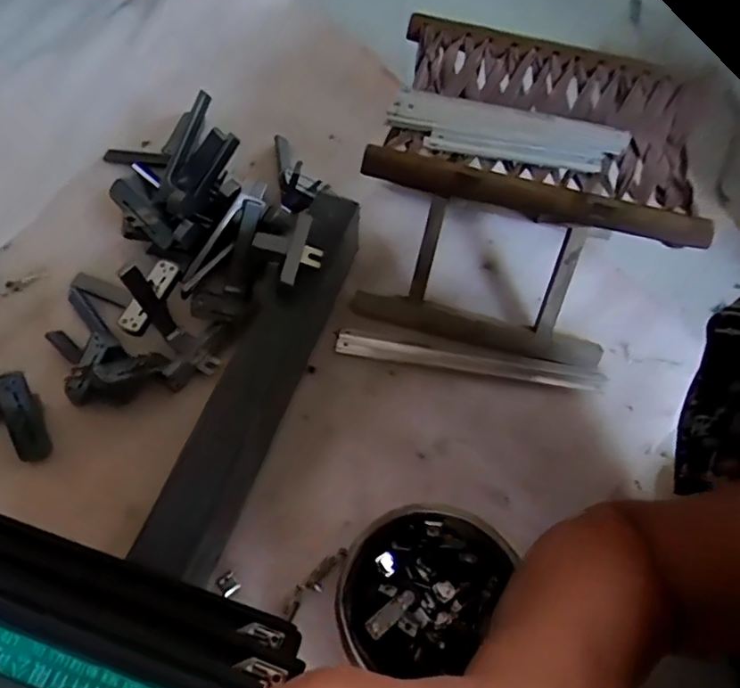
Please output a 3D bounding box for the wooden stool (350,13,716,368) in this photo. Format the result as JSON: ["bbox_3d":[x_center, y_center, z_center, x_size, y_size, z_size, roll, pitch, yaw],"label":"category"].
[{"bbox_3d":[0.164,-0.153,0.693,0.315,0.274,0.245,19,64,7],"label":"wooden stool"}]

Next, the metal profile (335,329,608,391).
[{"bbox_3d":[0.123,0.022,0.735,0.328,0.014,0.028,9,63,2],"label":"metal profile"}]

